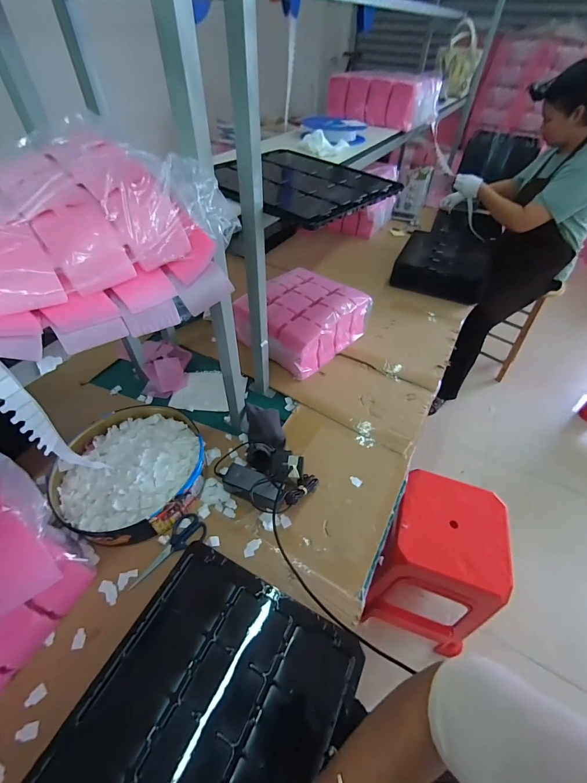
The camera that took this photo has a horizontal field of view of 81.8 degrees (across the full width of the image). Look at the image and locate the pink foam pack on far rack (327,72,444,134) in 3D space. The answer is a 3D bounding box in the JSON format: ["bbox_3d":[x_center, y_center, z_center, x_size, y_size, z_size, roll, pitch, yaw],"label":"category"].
[{"bbox_3d":[0.343,-1.099,1.266,0.326,0.129,0.289,31,53,24],"label":"pink foam pack on far rack"}]

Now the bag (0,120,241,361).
[{"bbox_3d":[-0.293,-0.181,0.435,0.372,0.152,0.253,-32,56,-28],"label":"bag"}]

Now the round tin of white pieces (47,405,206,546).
[{"bbox_3d":[-0.339,0.170,0.737,0.282,0.069,0.299,1,47,-2],"label":"round tin of white pieces"}]

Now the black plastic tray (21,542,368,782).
[{"bbox_3d":[-0.115,0.464,0.474,0.336,0.056,0.370,23,50,18],"label":"black plastic tray"}]

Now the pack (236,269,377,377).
[{"bbox_3d":[0.023,-0.224,1.062,0.284,0.153,0.339,36,55,27],"label":"pack"}]

